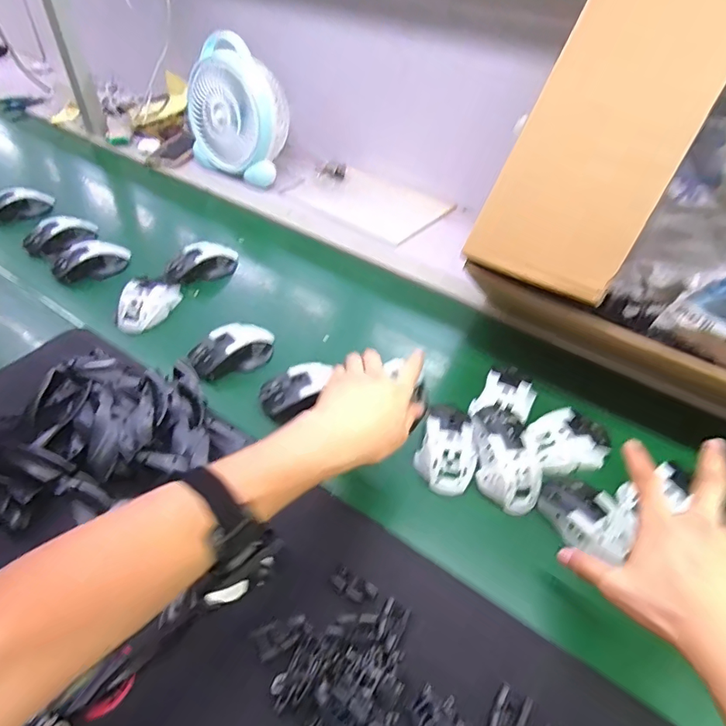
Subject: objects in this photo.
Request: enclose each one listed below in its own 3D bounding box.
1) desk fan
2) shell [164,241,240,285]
[{"bbox_3d":[-0.260,-0.516,0.977,0.213,0.238,0.122,34,52,26],"label":"desk fan"},{"bbox_3d":[-0.266,-0.164,0.782,0.122,0.042,0.058,-19,50,-22],"label":"shell"}]

